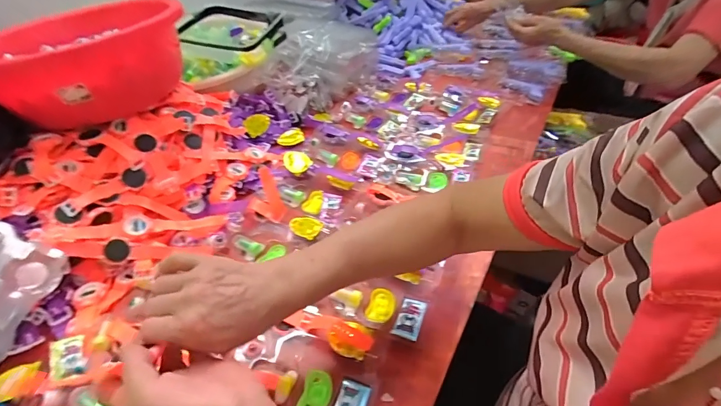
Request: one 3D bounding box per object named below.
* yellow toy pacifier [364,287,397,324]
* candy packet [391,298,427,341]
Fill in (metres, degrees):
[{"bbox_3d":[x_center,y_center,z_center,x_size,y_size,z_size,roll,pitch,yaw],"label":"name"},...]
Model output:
[{"bbox_3d":[0.026,0.131,0.459,0.035,0.006,0.049,7,44,10],"label":"yellow toy pacifier"},{"bbox_3d":[0.062,0.142,0.448,0.030,0.004,0.056,15,46,17],"label":"candy packet"}]

